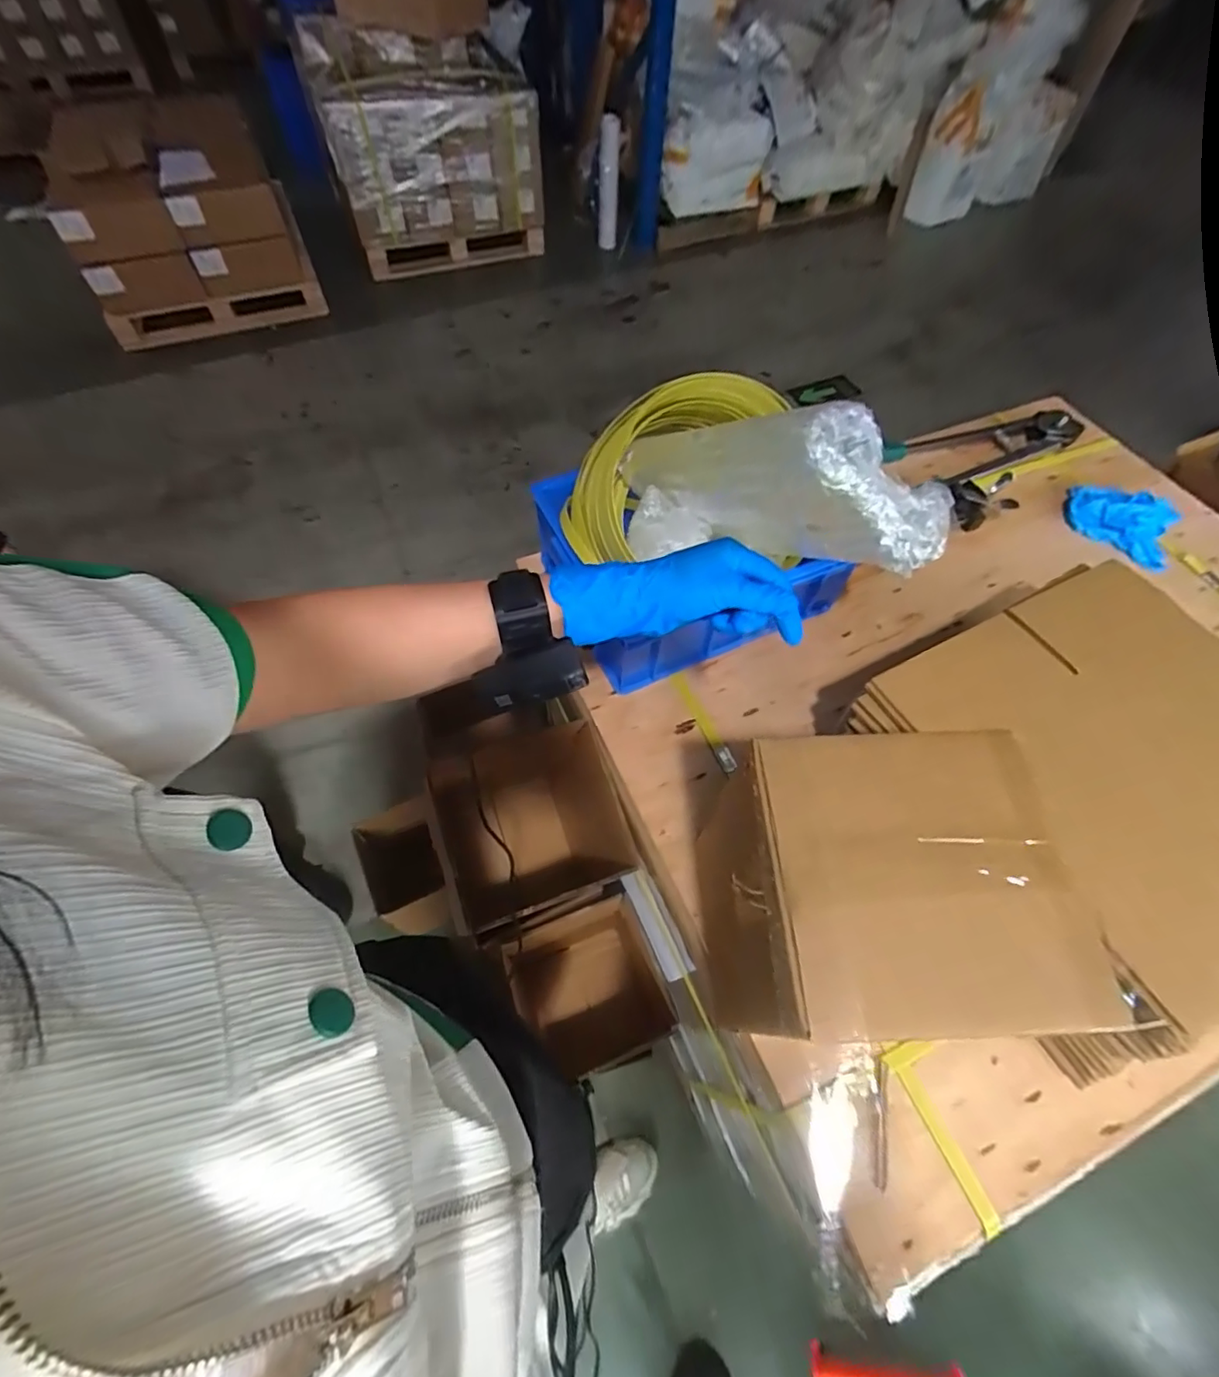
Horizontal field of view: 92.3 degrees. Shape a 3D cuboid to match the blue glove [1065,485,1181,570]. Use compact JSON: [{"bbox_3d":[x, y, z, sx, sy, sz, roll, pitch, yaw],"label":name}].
[{"bbox_3d":[0.772,-0.254,0.886,0.146,0.030,0.113,26,62,13],"label":"blue glove"}]

